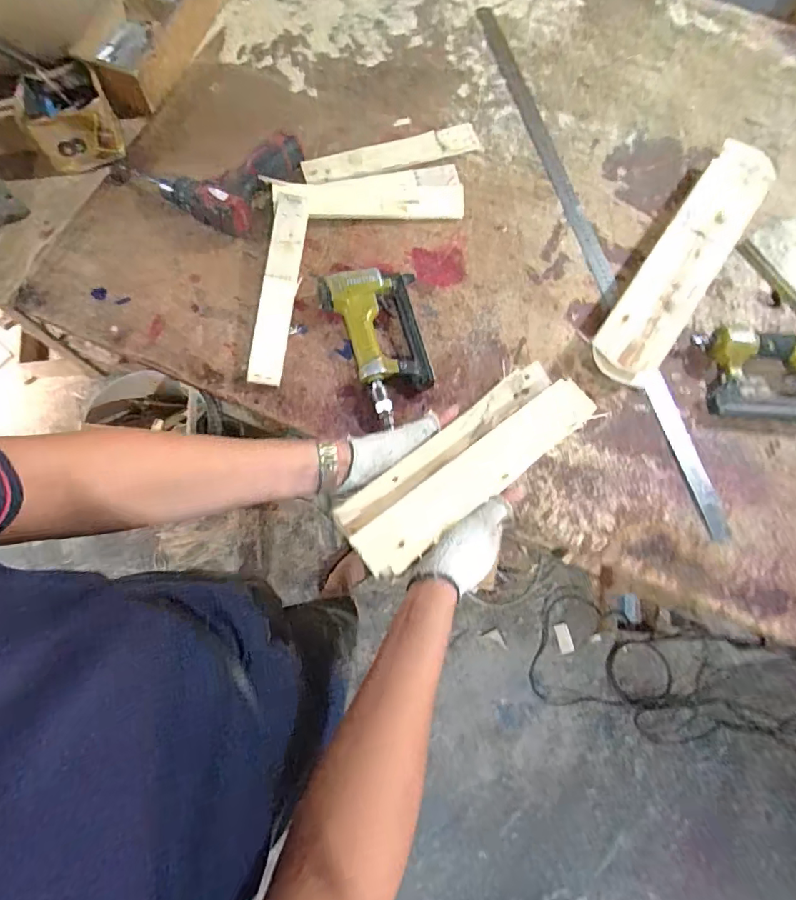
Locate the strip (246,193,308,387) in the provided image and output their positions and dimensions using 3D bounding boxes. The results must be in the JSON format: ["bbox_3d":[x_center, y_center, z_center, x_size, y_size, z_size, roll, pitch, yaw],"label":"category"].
[{"bbox_3d":[-0.171,-0.233,0.699,0.048,0.013,0.288,7,83,-1],"label":"strip"}]

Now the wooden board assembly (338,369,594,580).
[{"bbox_3d":[0.074,0.012,0.510,0.293,0.028,0.089,-36,82,-15],"label":"wooden board assembly"}]

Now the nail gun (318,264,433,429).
[{"bbox_3d":[-0.025,-0.149,0.683,0.132,0.044,0.223,-11,75,-5],"label":"nail gun"}]

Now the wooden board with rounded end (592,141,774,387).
[{"bbox_3d":[0.424,-0.281,0.717,0.097,0.048,0.430,34,80,5],"label":"wooden board with rounded end"}]

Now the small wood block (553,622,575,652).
[{"bbox_3d":[0.447,0.507,1.310,0.037,0.010,0.075,-15,75,-6],"label":"small wood block"}]

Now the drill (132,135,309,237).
[{"bbox_3d":[-0.259,-0.398,0.739,0.249,0.055,0.143,-14,77,-3],"label":"drill"}]

